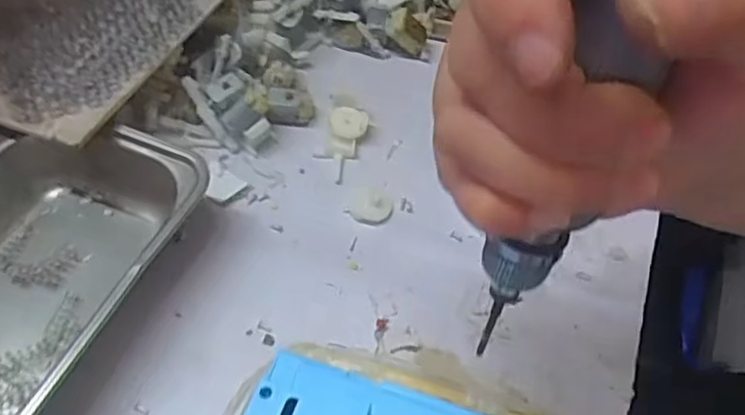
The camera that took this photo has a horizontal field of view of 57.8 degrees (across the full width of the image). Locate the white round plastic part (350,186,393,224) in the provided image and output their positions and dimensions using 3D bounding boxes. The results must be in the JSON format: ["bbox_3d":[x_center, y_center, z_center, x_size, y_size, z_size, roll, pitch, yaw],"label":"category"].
[{"bbox_3d":[0.000,-0.001,0.369,0.023,0.004,0.023,19,54,9],"label":"white round plastic part"}]

